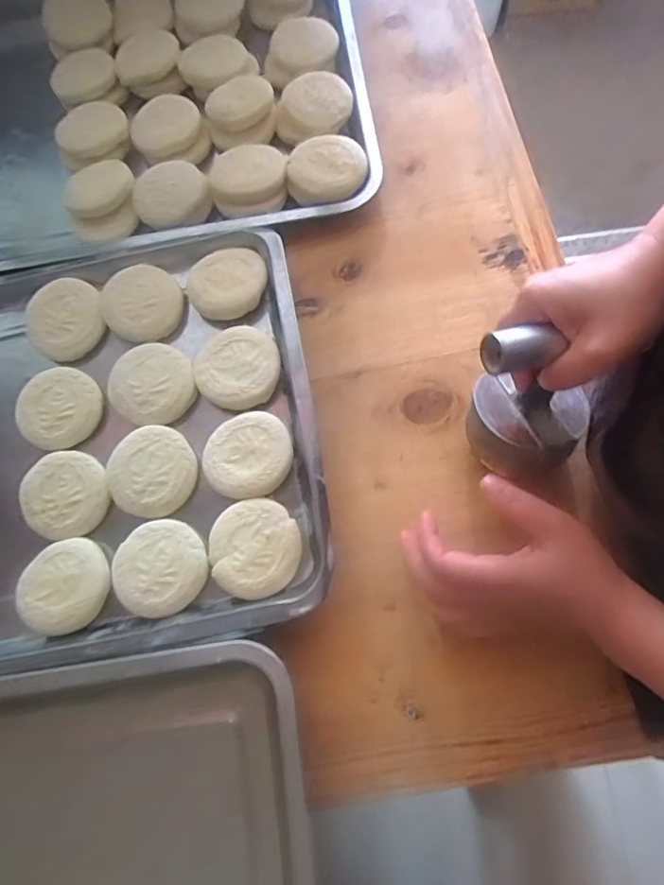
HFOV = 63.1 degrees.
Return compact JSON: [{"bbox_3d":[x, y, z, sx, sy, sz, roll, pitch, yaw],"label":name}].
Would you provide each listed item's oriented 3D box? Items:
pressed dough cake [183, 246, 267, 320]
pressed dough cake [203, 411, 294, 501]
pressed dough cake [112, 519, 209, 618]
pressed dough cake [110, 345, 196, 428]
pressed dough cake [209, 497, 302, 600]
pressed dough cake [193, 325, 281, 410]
[{"bbox_3d":[-0.091,-0.138,0.464,0.065,0.019,0.067,-1,73,4],"label":"pressed dough cake"},{"bbox_3d":[-0.065,0.011,0.420,0.067,0.020,0.064,-1,73,4],"label":"pressed dough cake"},{"bbox_3d":[-0.129,0.093,0.402,0.068,0.010,0.067,-1,73,4],"label":"pressed dough cake"},{"bbox_3d":[-0.148,-0.048,0.445,0.067,0.014,0.069,-1,73,4],"label":"pressed dough cake"},{"bbox_3d":[-0.056,0.079,0.403,0.065,0.023,0.068,-1,73,4],"label":"pressed dough cake"},{"bbox_3d":[-0.077,-0.060,0.442,0.068,0.021,0.069,-1,73,4],"label":"pressed dough cake"}]

